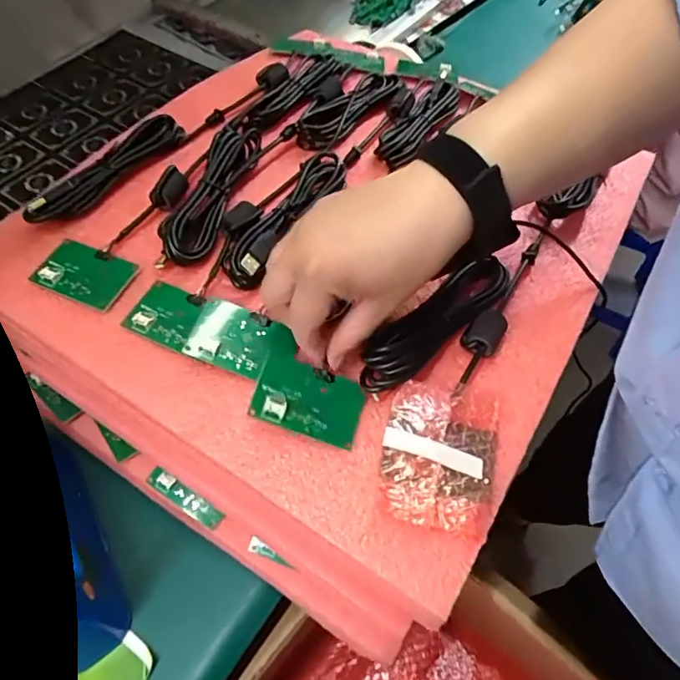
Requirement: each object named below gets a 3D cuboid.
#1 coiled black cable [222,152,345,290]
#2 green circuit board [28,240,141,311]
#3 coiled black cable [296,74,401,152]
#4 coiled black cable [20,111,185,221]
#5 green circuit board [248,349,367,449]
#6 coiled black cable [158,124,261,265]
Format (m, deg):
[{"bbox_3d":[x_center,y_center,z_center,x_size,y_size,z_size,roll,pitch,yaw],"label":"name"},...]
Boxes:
[{"bbox_3d":[-0.044,-0.107,0.401,0.041,0.027,0.153,26,61,15],"label":"coiled black cable"},{"bbox_3d":[-0.193,-0.050,0.374,0.067,0.004,0.042,19,59,11],"label":"green circuit board"},{"bbox_3d":[0.007,-0.233,0.484,0.038,0.018,0.132,35,63,20],"label":"coiled black cable"},{"bbox_3d":[-0.193,-0.146,0.416,0.026,0.024,0.152,29,61,17],"label":"coiled black cable"},{"bbox_3d":[-0.020,0.038,0.323,0.070,0.011,0.047,24,64,-9],"label":"green circuit board"},{"bbox_3d":[-0.106,-0.127,0.410,0.037,0.025,0.154,16,58,9],"label":"coiled black cable"}]

